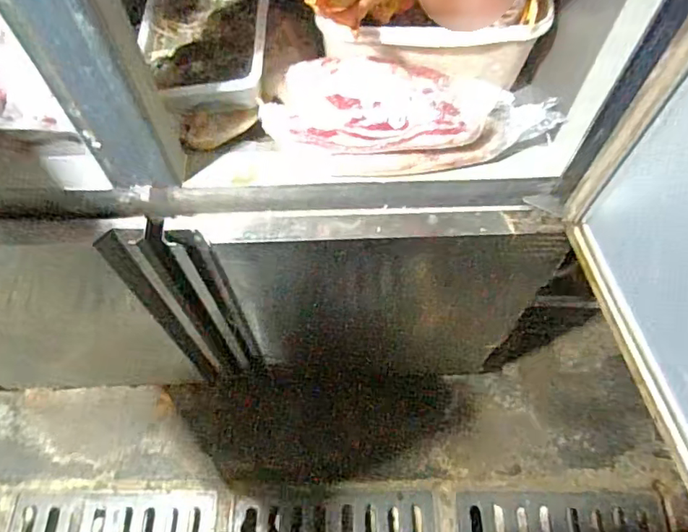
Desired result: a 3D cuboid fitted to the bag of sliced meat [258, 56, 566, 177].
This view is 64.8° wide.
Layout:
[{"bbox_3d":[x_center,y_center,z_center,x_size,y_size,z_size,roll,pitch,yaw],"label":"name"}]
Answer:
[{"bbox_3d":[0.084,-0.197,0.683,0.368,0.098,0.132,-4,63,-2],"label":"bag of sliced meat"}]

